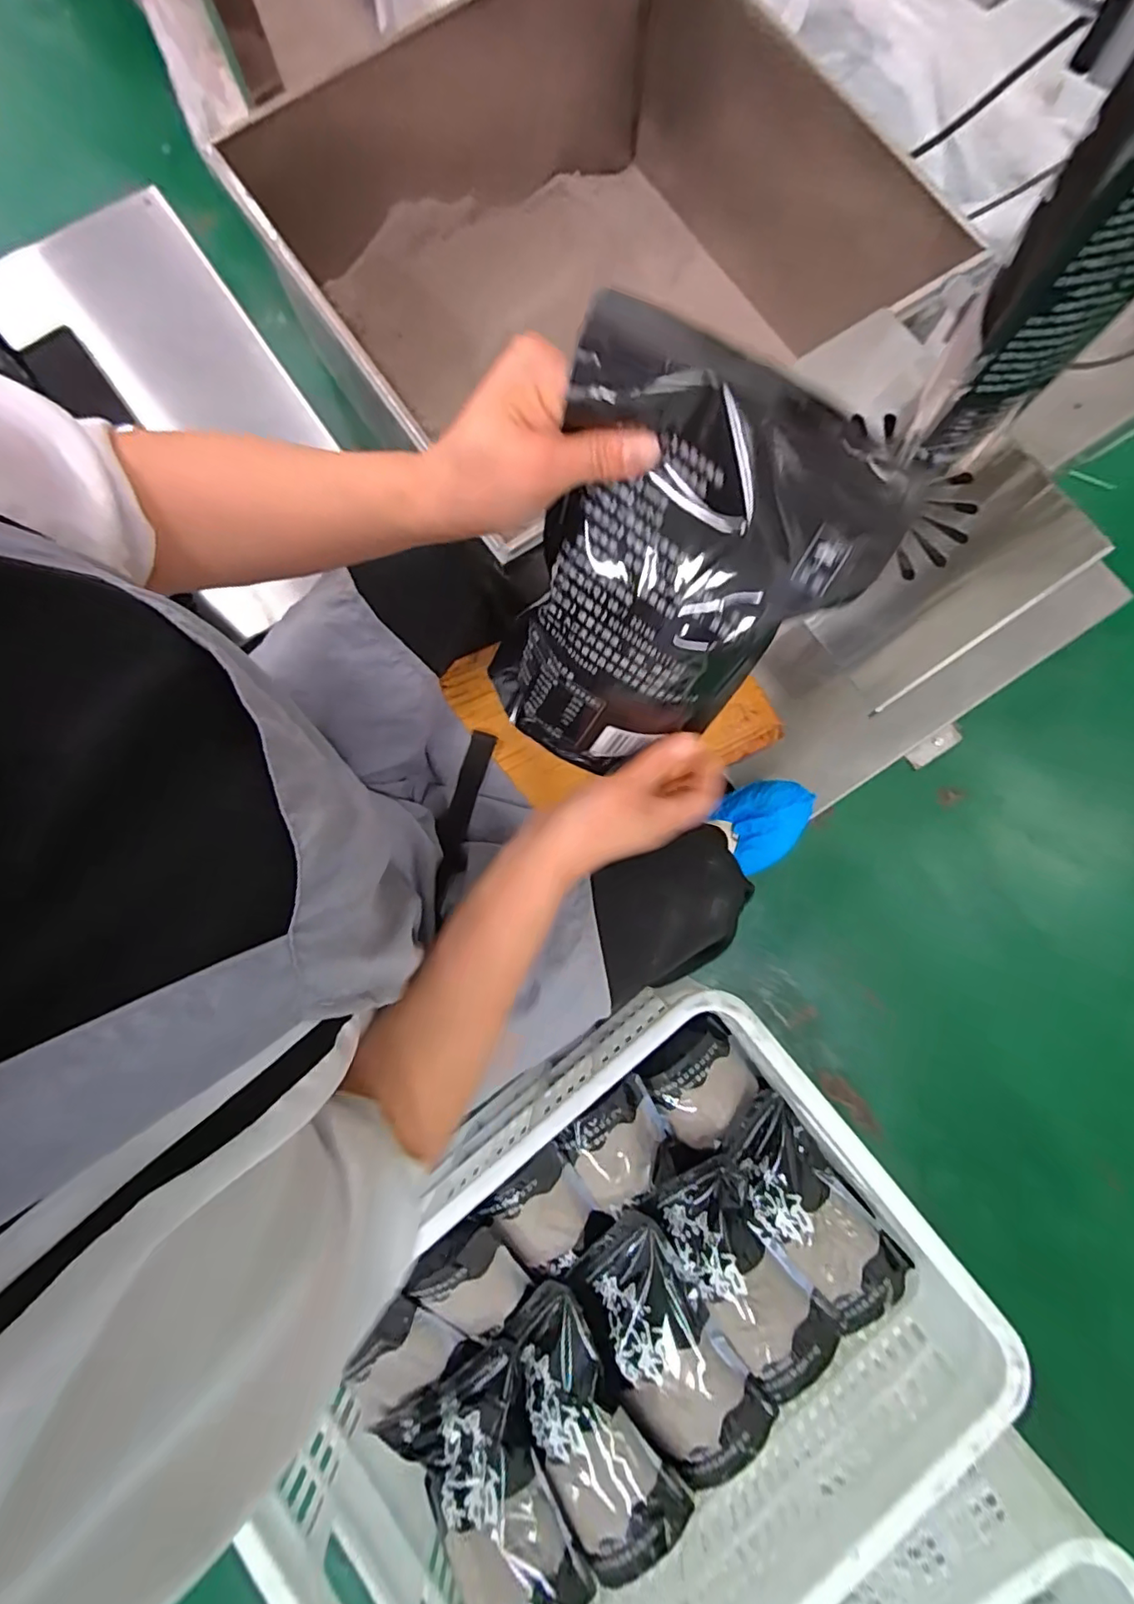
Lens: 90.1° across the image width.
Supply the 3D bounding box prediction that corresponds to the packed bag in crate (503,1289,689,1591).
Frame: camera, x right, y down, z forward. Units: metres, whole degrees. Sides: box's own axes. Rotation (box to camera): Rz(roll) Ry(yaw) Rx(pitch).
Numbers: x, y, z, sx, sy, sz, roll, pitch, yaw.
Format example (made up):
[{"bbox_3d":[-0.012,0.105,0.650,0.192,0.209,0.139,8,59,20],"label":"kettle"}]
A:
[{"bbox_3d":[0.010,0.649,0.590,0.114,0.050,0.237,-36,81,-5],"label":"packed bag in crate"}]

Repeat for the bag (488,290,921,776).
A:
[{"bbox_3d":[0.048,-0.100,0.302,0.153,0.215,0.041,27,40,-1],"label":"bag"}]

